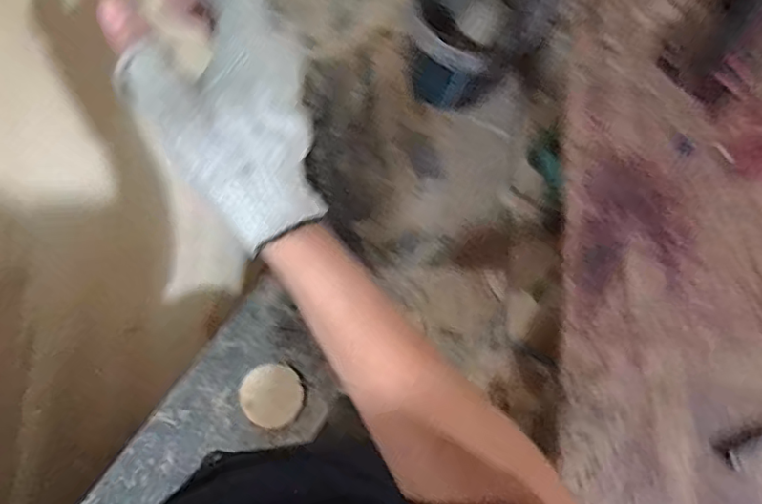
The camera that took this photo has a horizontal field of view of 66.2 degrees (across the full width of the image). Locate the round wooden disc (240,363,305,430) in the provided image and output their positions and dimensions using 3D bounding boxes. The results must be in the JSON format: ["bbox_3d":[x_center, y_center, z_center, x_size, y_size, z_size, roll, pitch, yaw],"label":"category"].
[{"bbox_3d":[-0.253,0.334,1.357,0.141,0.011,0.139,0,80,-2],"label":"round wooden disc"}]

